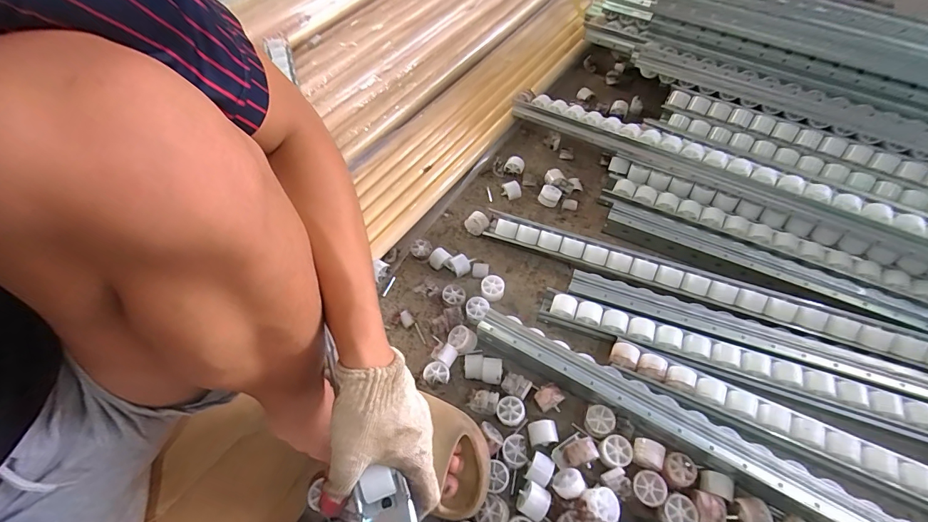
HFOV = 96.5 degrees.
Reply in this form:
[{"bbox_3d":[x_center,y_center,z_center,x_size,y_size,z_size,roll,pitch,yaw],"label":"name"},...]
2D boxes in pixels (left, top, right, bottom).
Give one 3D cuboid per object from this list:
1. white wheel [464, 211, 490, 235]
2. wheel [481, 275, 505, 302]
[{"bbox_3d":[0.023,-0.065,0.707,0.036,0.030,0.029,33,63,21],"label":"white wheel"},{"bbox_3d":[0.045,0.043,0.637,0.034,0.024,0.038,-7,56,-3],"label":"wheel"}]

